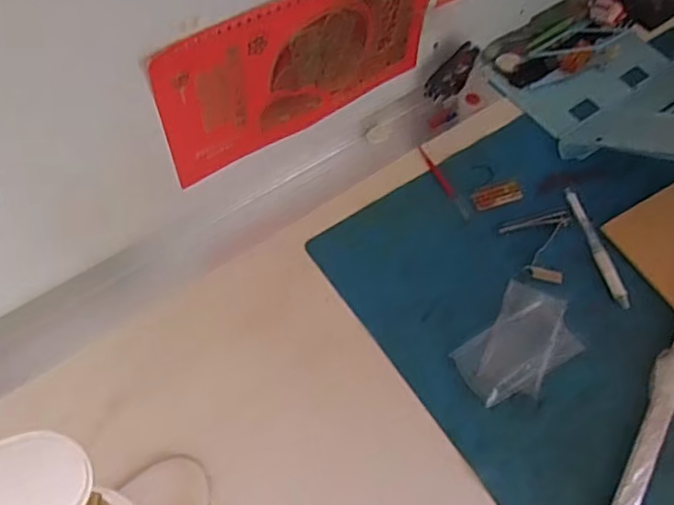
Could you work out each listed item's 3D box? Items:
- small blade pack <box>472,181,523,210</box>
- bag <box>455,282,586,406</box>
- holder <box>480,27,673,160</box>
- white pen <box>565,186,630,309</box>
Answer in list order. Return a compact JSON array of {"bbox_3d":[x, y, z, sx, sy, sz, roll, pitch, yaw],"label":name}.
[{"bbox_3d":[0.172,-0.062,0.681,0.053,0.004,0.023,-18,63,-12],"label":"small blade pack"},{"bbox_3d":[0.169,0.085,0.586,0.079,0.009,0.125,39,66,17],"label":"bag"},{"bbox_3d":[0.343,-0.190,0.695,0.214,0.103,0.252,-28,66,-17],"label":"holder"},{"bbox_3d":[0.262,-0.008,0.642,0.015,0.005,0.139,-11,62,-9],"label":"white pen"}]

